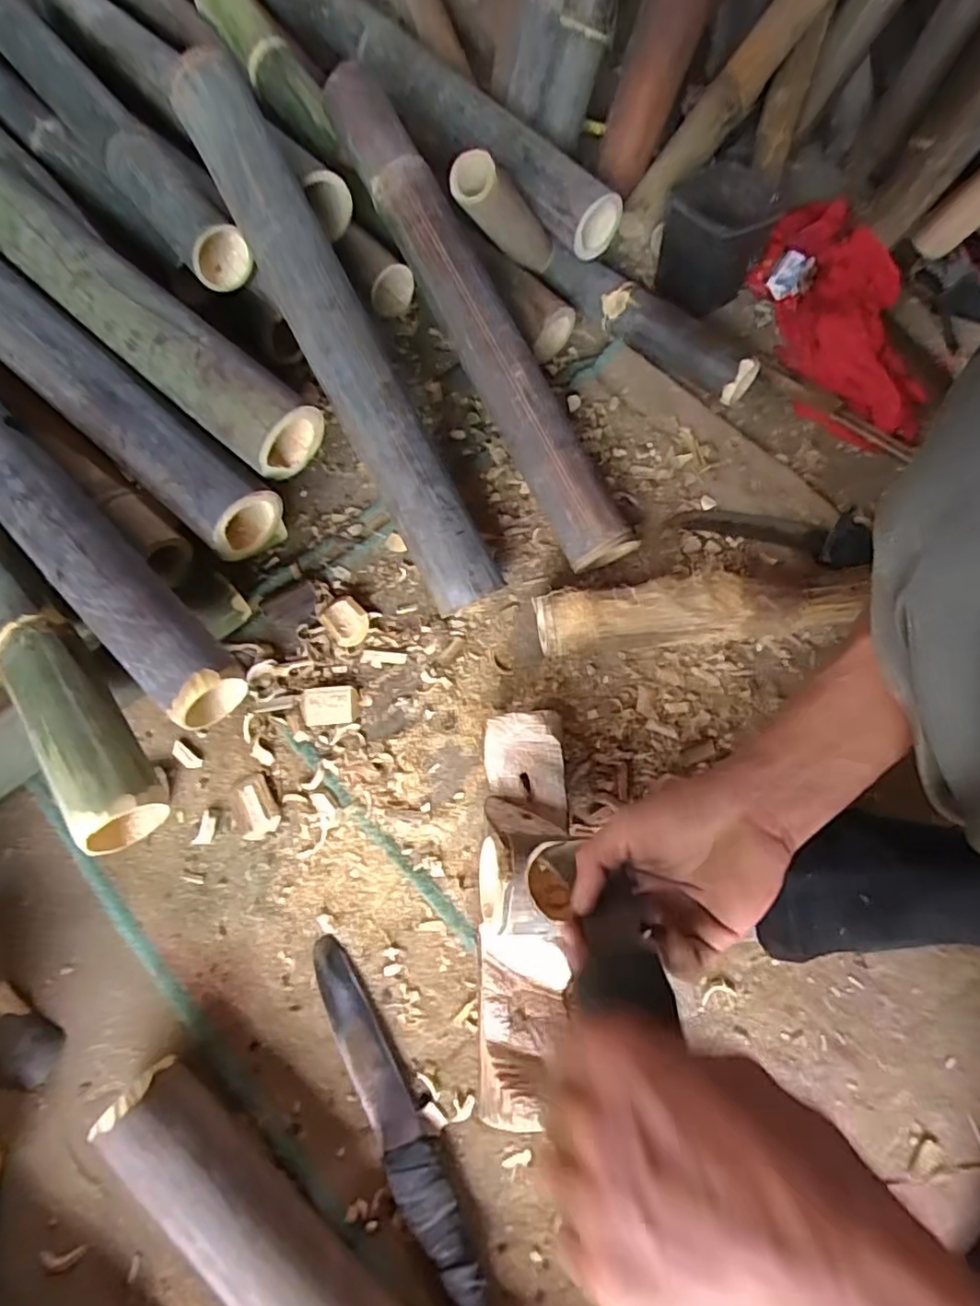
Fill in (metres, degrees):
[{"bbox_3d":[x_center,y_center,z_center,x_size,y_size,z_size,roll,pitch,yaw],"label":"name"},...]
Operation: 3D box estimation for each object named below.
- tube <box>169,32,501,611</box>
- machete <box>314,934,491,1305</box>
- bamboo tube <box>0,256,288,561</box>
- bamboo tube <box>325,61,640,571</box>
[{"bbox_3d":[-0.135,-0.292,0.587,0.069,0.057,0.540,-29,94,-14],"label":"tube"},{"bbox_3d":[-0.074,0.342,0.463,0.037,0.018,0.261,-27,68,-13],"label":"machete"},{"bbox_3d":[-0.402,-0.270,0.591,0.475,0.078,0.078,40,70,3],"label":"bamboo tube"},{"bbox_3d":[-0.019,-0.372,0.663,0.075,0.060,0.624,-27,85,-13],"label":"bamboo tube"}]

